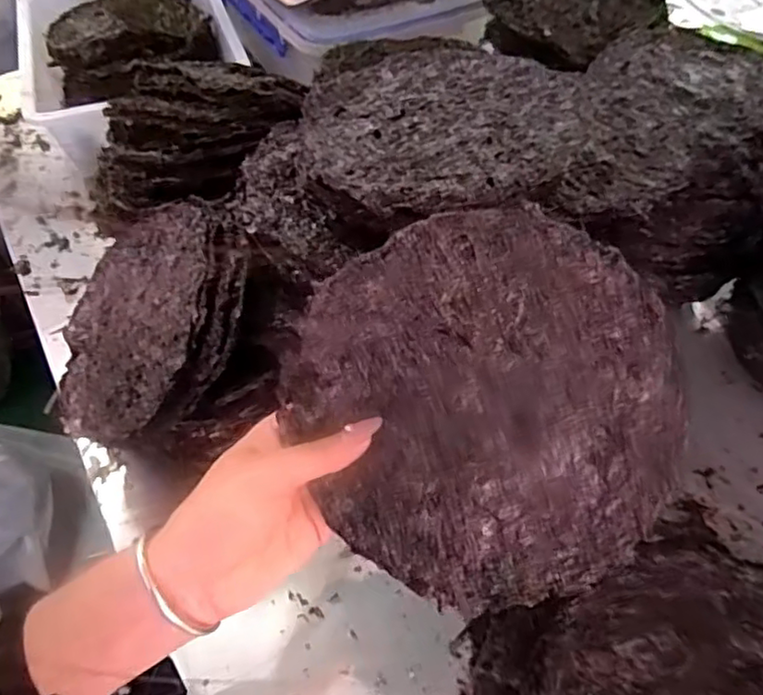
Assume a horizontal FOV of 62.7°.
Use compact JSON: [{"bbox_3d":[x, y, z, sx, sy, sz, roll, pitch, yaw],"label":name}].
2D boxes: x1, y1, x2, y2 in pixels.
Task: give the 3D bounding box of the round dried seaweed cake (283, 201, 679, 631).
[{"bbox_3d":[0.051,0.029,0.320,0.186,0.008,0.188,0,87,8],"label":"round dried seaweed cake"}]

